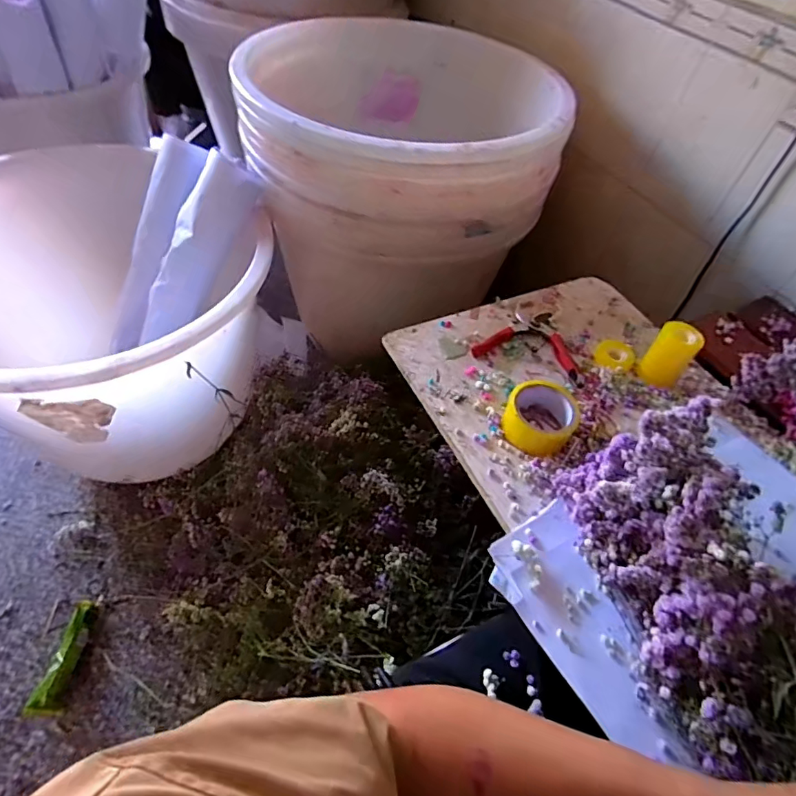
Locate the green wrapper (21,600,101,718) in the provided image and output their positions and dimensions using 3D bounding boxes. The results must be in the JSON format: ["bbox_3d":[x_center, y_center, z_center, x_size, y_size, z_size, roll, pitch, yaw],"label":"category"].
[{"bbox_3d":[-0.645,0.500,0.958,0.051,0.047,0.209,4,52,-4],"label":"green wrapper"}]

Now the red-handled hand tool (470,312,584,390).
[{"bbox_3d":[0.222,-0.098,0.809,0.172,0.017,0.143,18,52,6],"label":"red-handled hand tool"}]

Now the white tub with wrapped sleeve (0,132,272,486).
[{"bbox_3d":[-0.625,-0.140,1.096,0.680,0.622,0.637,4,52,-5],"label":"white tub with wrapped sleeve"}]

